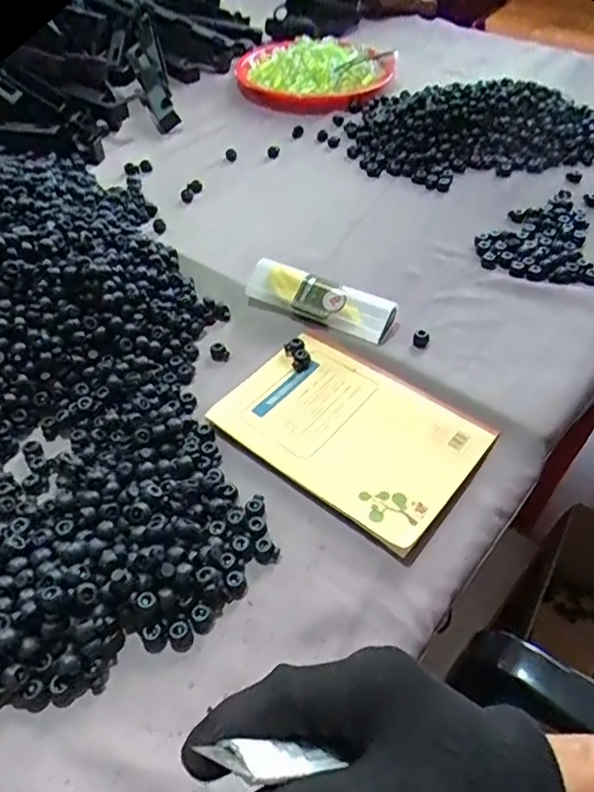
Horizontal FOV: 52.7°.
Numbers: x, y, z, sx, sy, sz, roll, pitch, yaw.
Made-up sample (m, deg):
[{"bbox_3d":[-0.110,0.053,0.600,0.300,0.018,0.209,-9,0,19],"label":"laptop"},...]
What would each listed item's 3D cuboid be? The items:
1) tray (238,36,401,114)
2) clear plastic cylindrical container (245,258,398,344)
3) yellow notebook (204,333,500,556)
[{"bbox_3d":[0.027,-0.533,0.976,0.245,0.046,0.208,-5,48,-1],"label":"tray"},{"bbox_3d":[0.019,-0.092,0.590,0.157,0.035,0.038,23,54,23],"label":"clear plastic cylindrical container"},{"bbox_3d":[0.044,0.025,0.503,0.201,0.010,0.138,31,57,28],"label":"yellow notebook"}]

